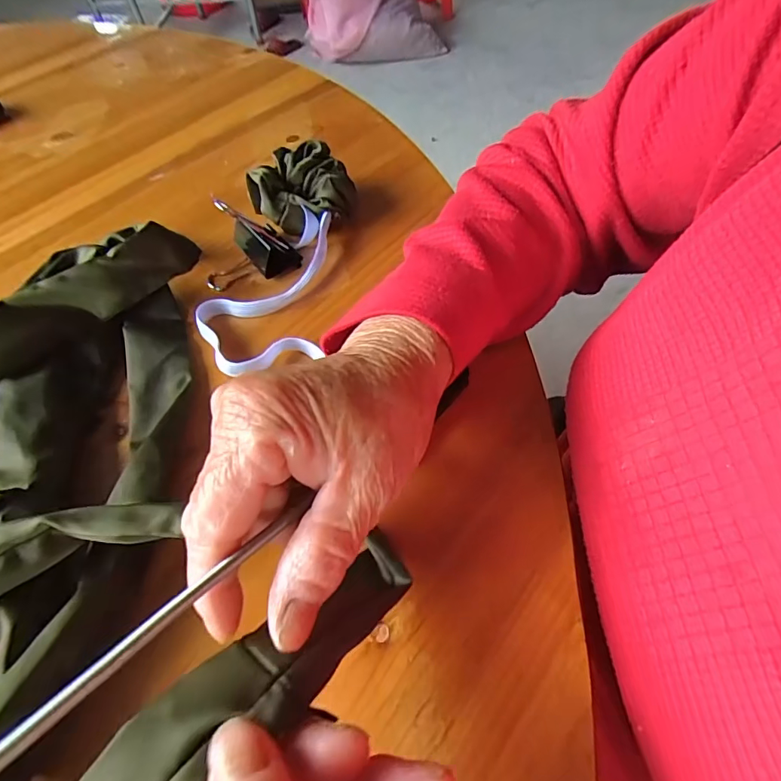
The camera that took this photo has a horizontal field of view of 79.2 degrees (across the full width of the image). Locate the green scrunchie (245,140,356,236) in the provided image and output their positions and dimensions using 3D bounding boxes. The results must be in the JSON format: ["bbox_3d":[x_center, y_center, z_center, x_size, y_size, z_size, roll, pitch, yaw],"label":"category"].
[{"bbox_3d":[-0.067,-0.150,0.352,0.072,0.043,0.061,-16,55,-6],"label":"green scrunchie"}]

